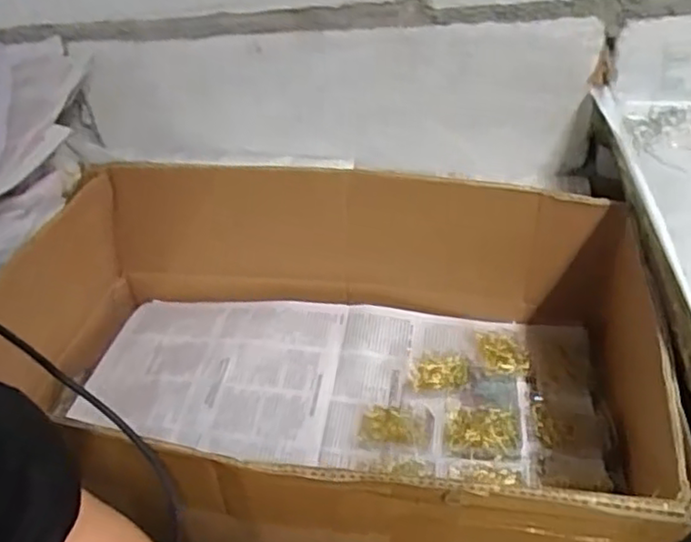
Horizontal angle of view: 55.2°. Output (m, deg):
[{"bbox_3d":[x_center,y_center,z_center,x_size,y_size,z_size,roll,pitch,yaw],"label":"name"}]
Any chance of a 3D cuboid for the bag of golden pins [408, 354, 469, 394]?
[{"bbox_3d":[0.101,0.112,0.718,0.063,0.012,0.047,-2,41,7],"label":"bag of golden pins"}]

